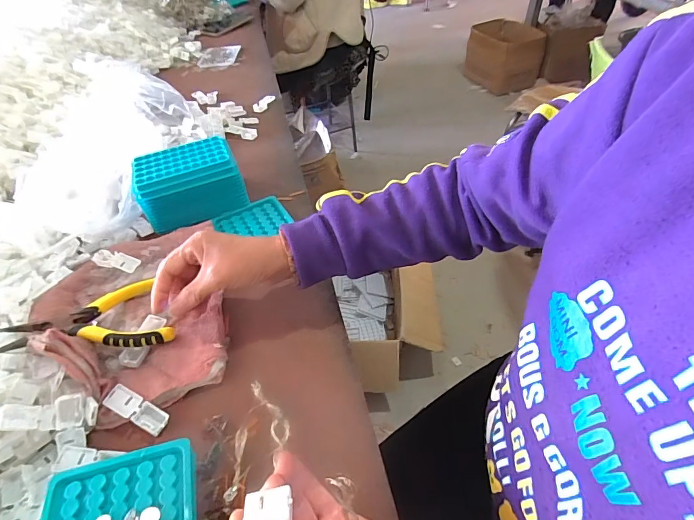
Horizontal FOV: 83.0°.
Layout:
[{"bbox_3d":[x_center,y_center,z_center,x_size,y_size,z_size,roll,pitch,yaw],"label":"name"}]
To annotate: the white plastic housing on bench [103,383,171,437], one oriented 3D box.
[{"bbox_3d":[-0.186,0.132,0.346,0.058,0.009,0.021,30,52,5],"label":"white plastic housing on bench"}]

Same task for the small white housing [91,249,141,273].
[{"bbox_3d":[-0.285,-0.001,0.482,0.056,0.013,0.020,8,47,13],"label":"small white housing"}]

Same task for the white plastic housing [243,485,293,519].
[{"bbox_3d":[-0.046,0.142,0.226,0.027,0.005,0.019,-8,45,-3],"label":"white plastic housing"}]

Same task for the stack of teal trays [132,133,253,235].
[{"bbox_3d":[-0.214,-0.106,0.538,0.136,0.071,0.093,-24,48,-19],"label":"stack of teal trays"}]

